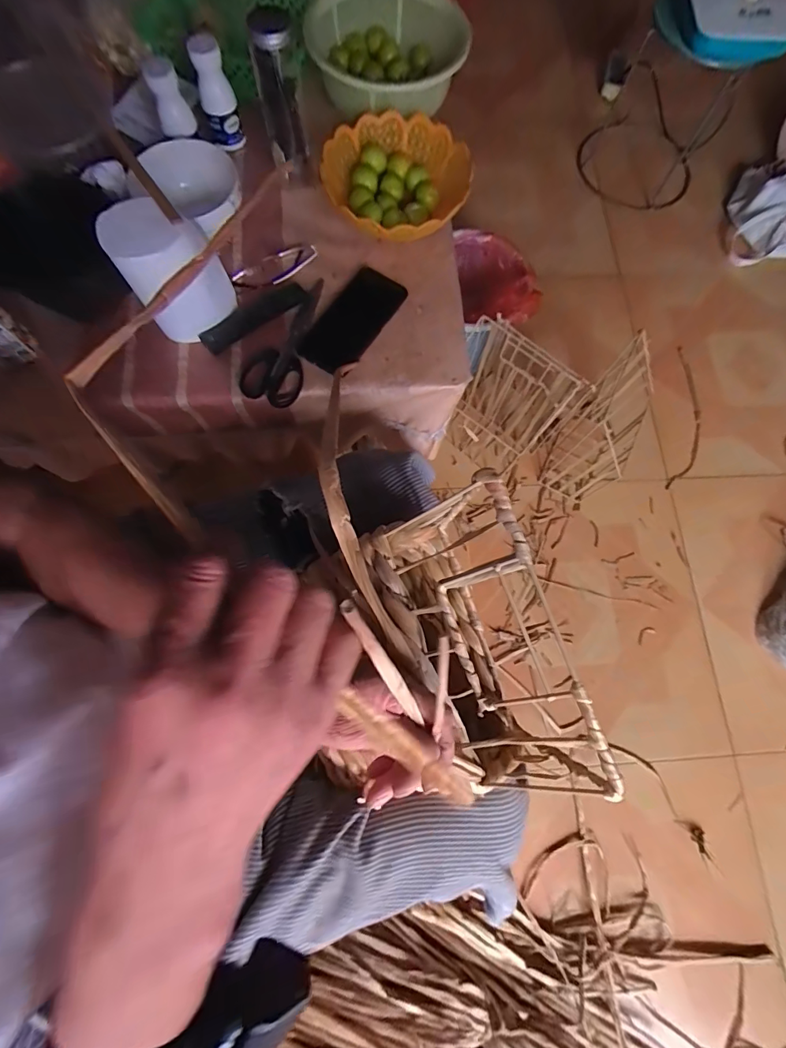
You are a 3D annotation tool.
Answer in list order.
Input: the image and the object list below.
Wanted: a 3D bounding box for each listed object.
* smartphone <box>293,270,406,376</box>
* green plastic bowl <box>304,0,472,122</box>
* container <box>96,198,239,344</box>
[{"bbox_3d":[-0.057,-0.272,0.563,0.080,0.008,0.167,31,76,5],"label":"smartphone"},{"bbox_3d":[0.005,-0.710,0.653,0.239,0.079,0.245,-21,78,-8],"label":"green plastic bowl"},{"bbox_3d":[-0.251,-0.292,0.492,0.102,0.127,0.082,-25,78,-9],"label":"container"}]

